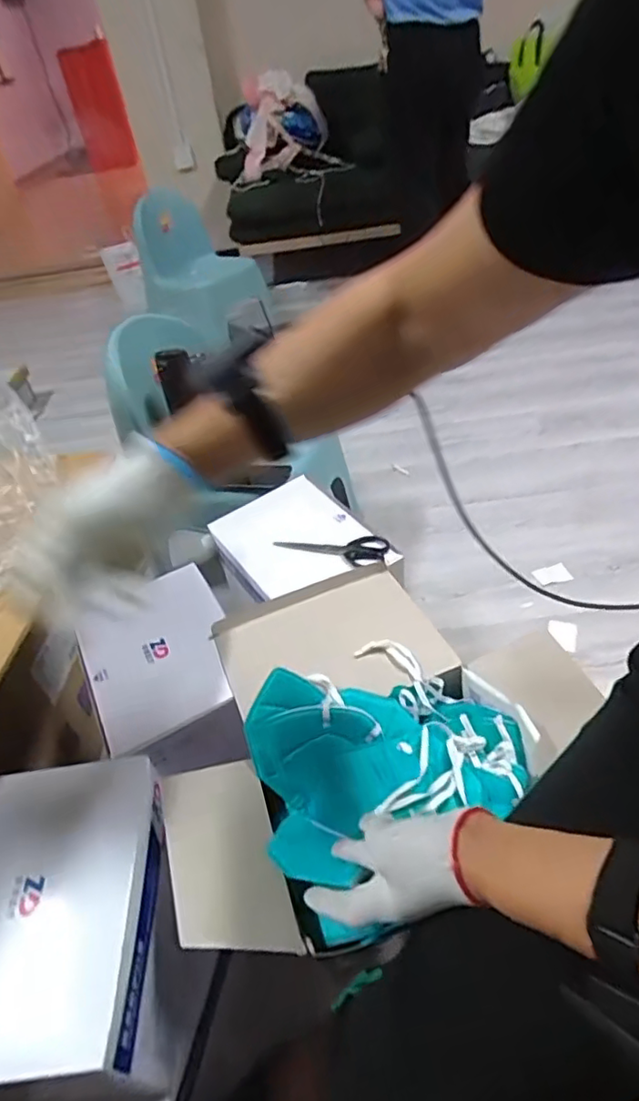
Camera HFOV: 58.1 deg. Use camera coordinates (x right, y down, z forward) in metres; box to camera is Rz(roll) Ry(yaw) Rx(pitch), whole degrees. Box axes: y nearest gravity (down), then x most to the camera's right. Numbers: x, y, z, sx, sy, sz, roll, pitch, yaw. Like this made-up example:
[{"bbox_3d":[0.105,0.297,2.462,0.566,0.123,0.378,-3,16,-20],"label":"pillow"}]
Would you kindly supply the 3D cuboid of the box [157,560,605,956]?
[{"bbox_3d":[0.037,0.178,0.664,0.449,0.133,0.368,-20,44,-13],"label":"box"}]

